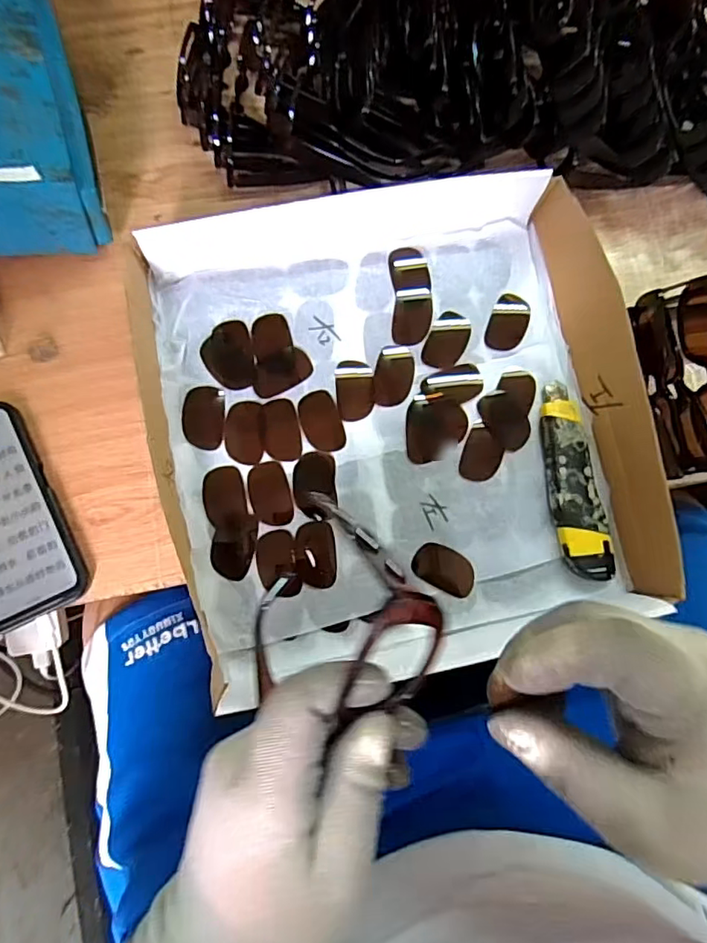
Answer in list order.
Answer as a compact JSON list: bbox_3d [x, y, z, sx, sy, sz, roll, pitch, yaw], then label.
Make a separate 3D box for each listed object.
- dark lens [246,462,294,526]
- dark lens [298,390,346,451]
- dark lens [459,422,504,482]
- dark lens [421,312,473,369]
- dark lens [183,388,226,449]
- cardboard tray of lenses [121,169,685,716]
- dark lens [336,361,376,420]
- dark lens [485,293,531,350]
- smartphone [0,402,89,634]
[{"bbox_3d":[-0.064,0.017,0.440,0.031,0.004,0.049,-13,83,-7],"label":"dark lens"},{"bbox_3d":[-0.025,-0.040,0.456,0.032,0.004,0.049,-15,83,-7],"label":"dark lens"},{"bbox_3d":[0.104,-0.014,0.459,0.031,0.004,0.045,17,80,-2],"label":"dark lens"},{"bbox_3d":[0.078,-0.109,0.470,0.031,0.005,0.052,24,80,-1],"label":"dark lens"},{"bbox_3d":[-0.117,-0.042,0.443,0.031,0.004,0.050,1,81,-5],"label":"dark lens"},{"bbox_3d":[0.036,-0.041,0.444,0.355,0.065,0.377,-13,83,-7],"label":"cardboard tray of lenses"},{"bbox_3d":[0.001,-0.066,0.464,0.031,0.008,0.050,-5,82,-6],"label":"dark lens"},{"bbox_3d":[0.130,-0.124,0.475,0.032,0.005,0.049,18,80,-2],"label":"dark lens"},{"bbox_3d":[-0.269,0.032,0.434,0.080,0.017,0.165,-25,84,-8],"label":"smartphone"}]

